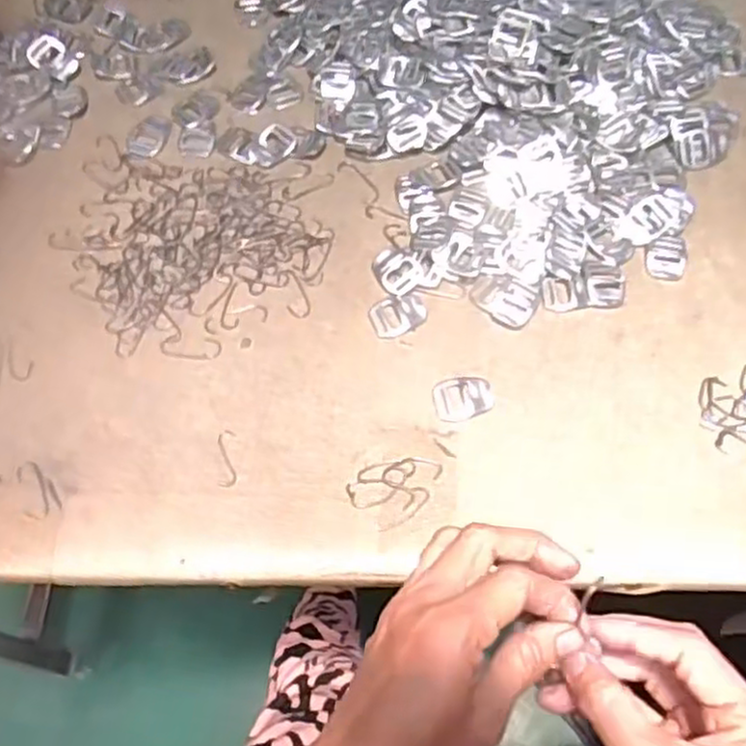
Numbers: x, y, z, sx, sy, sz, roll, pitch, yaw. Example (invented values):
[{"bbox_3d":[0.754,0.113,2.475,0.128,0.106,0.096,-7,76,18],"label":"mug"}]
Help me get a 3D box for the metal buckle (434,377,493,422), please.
[{"bbox_3d":[0.061,0.016,0.502,0.038,0.005,0.032,-7,62,-2],"label":"metal buckle"}]

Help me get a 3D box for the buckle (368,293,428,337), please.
[{"bbox_3d":[0.018,-0.041,0.527,0.039,0.004,0.028,-19,63,-8],"label":"buckle"}]

